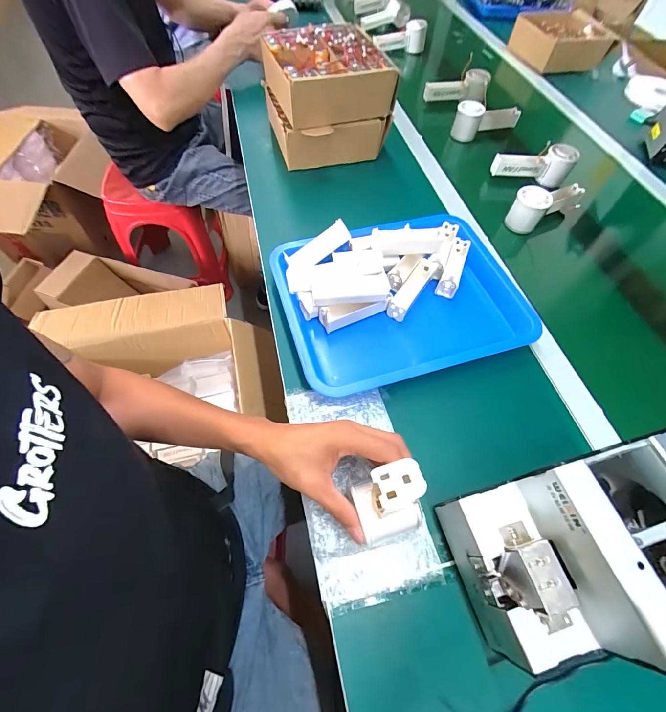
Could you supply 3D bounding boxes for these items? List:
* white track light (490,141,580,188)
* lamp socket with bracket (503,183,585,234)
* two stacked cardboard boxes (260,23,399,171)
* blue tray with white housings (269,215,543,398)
[{"bbox_3d":[0.394,-0.385,0.665,0.153,0.059,0.048,4,60,0],"label":"white track light"},{"bbox_3d":[0.394,-0.277,0.606,0.160,0.062,0.052,-22,64,-15],"label":"lamp socket with bracket"},{"bbox_3d":[-0.017,-0.492,0.621,0.203,0.133,0.196,-17,62,-12],"label":"two stacked cardboard boxes"},{"bbox_3d":[0.094,-0.087,0.477,0.326,0.070,0.253,-16,62,-11],"label":"blue tray with white housings"}]

